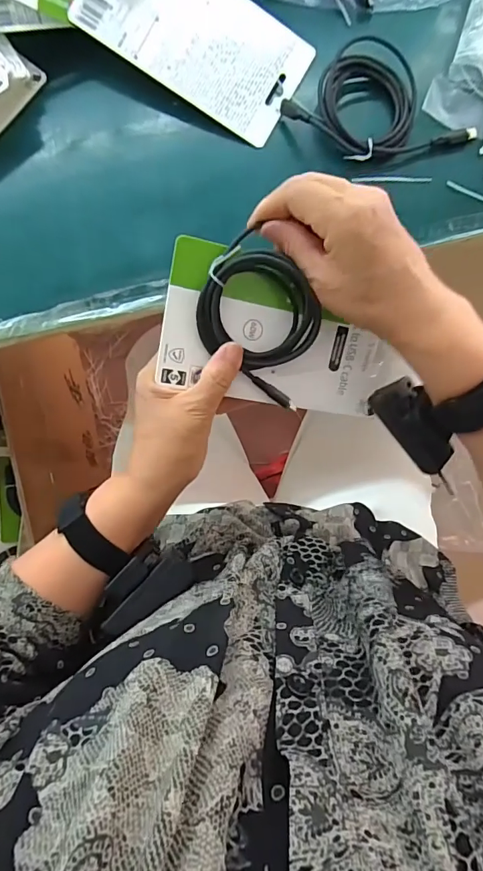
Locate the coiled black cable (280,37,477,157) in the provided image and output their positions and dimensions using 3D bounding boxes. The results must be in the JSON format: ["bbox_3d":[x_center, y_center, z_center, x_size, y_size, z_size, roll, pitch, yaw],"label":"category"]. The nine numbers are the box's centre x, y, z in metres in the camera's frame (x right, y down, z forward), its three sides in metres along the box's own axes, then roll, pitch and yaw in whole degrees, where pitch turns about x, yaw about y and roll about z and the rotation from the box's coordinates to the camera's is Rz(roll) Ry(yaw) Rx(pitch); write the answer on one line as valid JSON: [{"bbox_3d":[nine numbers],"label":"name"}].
[{"bbox_3d":[0.114,-0.260,0.368,0.129,0.023,0.090,40,86,2],"label":"coiled black cable"}]

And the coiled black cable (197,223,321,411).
[{"bbox_3d":[0.017,-0.078,0.311,0.099,0.017,0.079,33,113,-18],"label":"coiled black cable"}]

